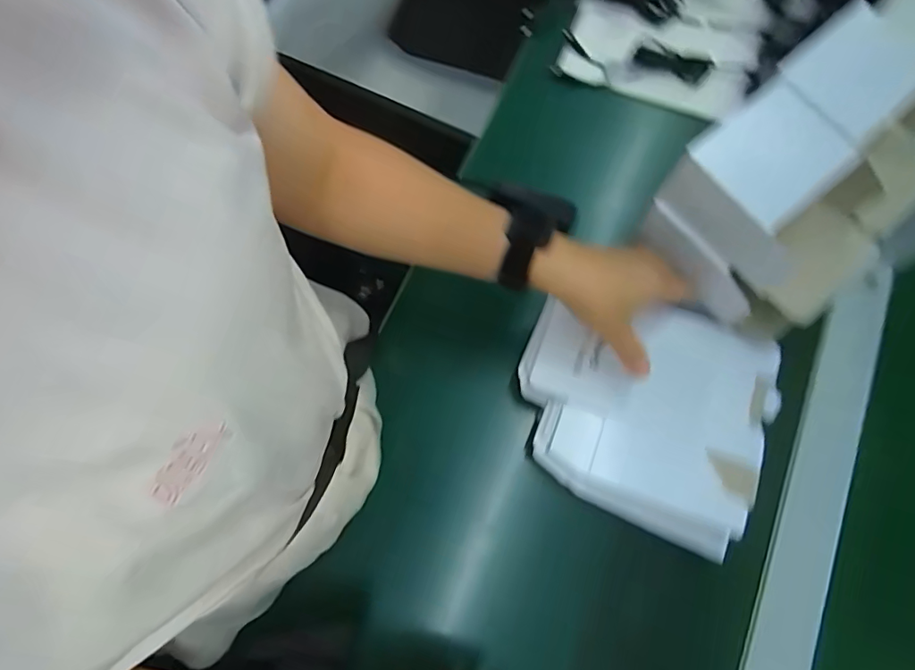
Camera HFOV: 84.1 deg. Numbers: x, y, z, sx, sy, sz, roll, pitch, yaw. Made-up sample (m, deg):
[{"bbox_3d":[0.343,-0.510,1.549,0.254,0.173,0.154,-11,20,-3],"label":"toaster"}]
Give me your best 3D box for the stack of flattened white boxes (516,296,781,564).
[{"bbox_3d":[0.154,0.057,0.433,0.204,0.034,0.182,24,75,8],"label":"stack of flattened white boxes"}]

